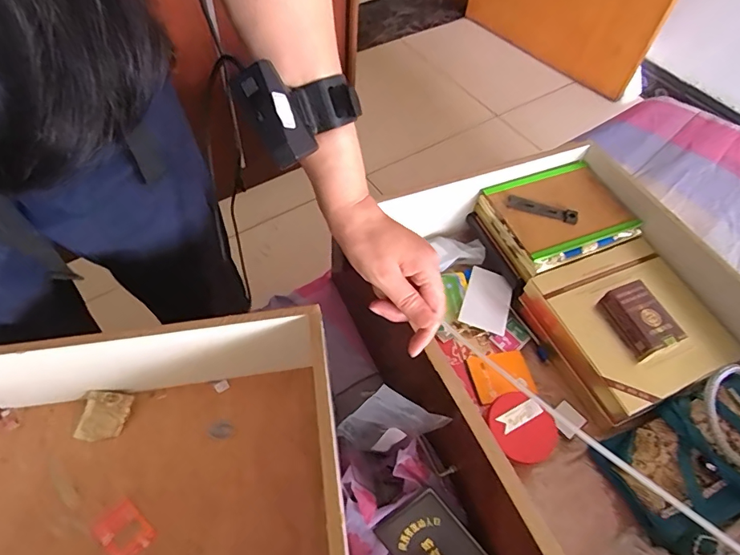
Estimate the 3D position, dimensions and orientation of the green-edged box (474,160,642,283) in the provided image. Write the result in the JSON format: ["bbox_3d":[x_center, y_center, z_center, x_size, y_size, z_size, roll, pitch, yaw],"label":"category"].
[{"bbox_3d":[0.260,-0.086,0.658,0.175,0.049,0.139,-20,60,-17],"label":"green-edged box"}]

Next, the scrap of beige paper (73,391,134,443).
[{"bbox_3d":[-0.306,0.158,0.539,0.050,0.013,0.054,8,55,1],"label":"scrap of beige paper"}]

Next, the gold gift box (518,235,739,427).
[{"bbox_3d":[0.323,0.057,0.594,0.186,0.050,0.190,-20,59,-17],"label":"gold gift box"}]

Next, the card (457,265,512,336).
[{"bbox_3d":[0.157,0.029,0.630,0.060,0.009,0.100,18,49,10],"label":"card"}]

